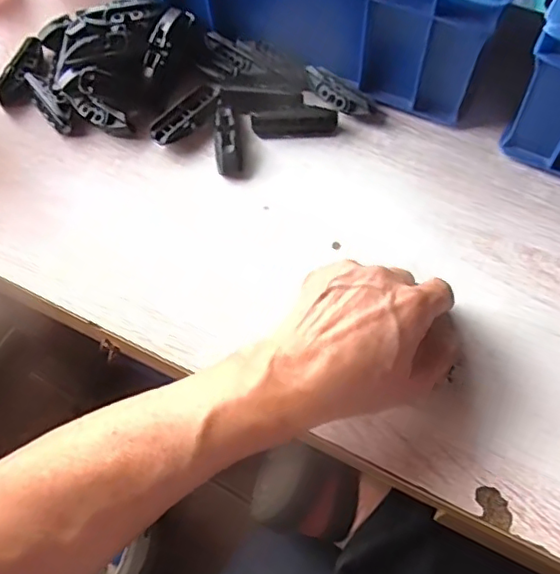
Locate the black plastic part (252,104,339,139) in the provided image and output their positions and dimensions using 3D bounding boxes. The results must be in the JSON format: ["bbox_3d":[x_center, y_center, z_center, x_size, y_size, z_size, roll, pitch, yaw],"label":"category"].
[{"bbox_3d":[0.013,-0.139,0.491,0.070,0.016,0.020,-6,64,-1],"label":"black plastic part"}]

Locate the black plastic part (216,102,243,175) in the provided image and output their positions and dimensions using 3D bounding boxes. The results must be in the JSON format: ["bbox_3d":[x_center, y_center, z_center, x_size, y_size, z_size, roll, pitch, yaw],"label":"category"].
[{"bbox_3d":[-0.045,-0.122,0.483,0.018,0.018,0.061,-10,64,-3],"label":"black plastic part"}]

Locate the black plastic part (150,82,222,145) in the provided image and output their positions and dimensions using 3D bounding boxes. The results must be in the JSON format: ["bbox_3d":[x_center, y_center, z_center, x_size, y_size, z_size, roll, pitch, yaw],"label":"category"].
[{"bbox_3d":[-0.079,-0.147,0.495,0.073,0.016,0.021,-40,69,-16],"label":"black plastic part"}]

